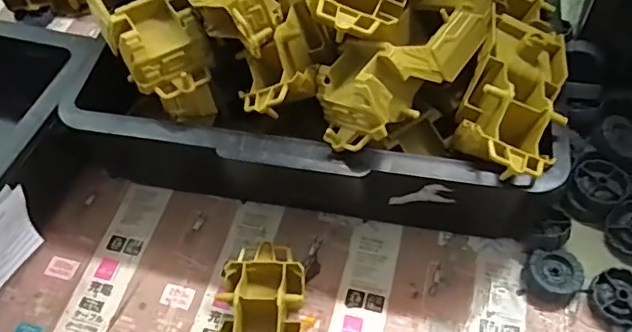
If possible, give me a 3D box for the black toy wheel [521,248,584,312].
[{"bbox_3d":[0.171,0.081,0.402,0.038,0.017,0.040,-2,55,3],"label":"black toy wheel"}]

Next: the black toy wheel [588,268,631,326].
[{"bbox_3d":[0.215,0.091,0.393,0.038,0.013,0.037,-2,55,3],"label":"black toy wheel"}]

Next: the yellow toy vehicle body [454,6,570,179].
[{"bbox_3d":[0.129,-0.049,0.356,0.059,0.038,0.118,19,58,16],"label":"yellow toy vehicle body"}]

